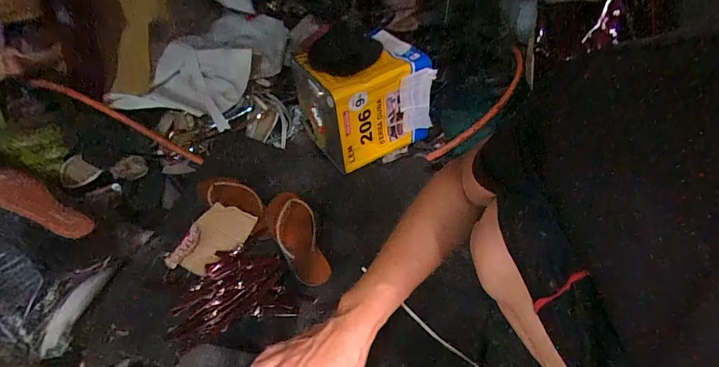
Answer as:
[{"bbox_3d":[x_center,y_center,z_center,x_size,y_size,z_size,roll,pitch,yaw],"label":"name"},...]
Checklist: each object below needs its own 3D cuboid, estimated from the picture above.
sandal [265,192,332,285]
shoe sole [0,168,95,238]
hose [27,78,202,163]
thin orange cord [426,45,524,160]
[{"bbox_3d":[-0.130,0.104,0.773,0.098,0.045,0.230,-22,65,-18],"label":"sandal"},{"bbox_3d":[-0.631,0.043,0.725,0.212,0.021,0.088,33,30,2],"label":"shoe sole"},{"bbox_3d":[-0.574,-0.151,0.900,0.397,0.017,0.031,29,39,-15],"label":"hose"},{"bbox_3d":[0.329,-0.198,0.976,0.401,0.040,0.075,-49,52,-7],"label":"thin orange cord"}]

